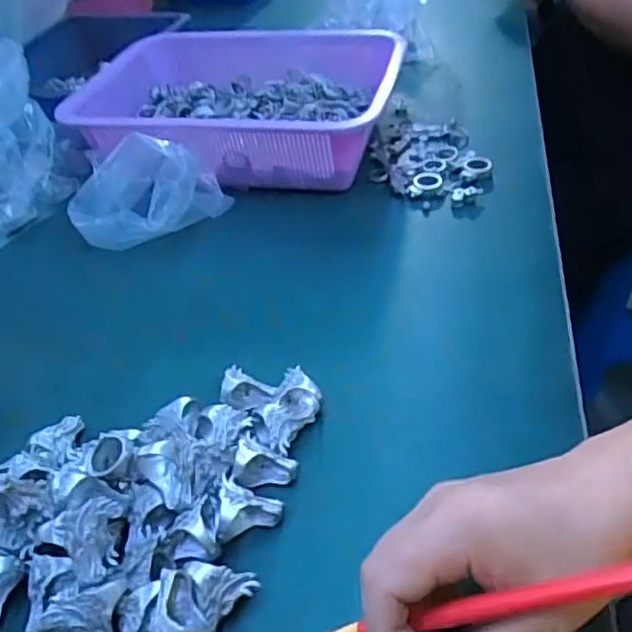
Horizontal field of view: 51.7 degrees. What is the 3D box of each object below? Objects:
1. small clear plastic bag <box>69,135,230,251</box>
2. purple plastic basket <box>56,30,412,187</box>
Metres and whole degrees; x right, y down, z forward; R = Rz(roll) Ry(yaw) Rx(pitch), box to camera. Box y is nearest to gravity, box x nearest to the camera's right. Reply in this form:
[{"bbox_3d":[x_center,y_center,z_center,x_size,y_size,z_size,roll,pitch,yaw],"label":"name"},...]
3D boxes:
[{"bbox_3d":[-0.146,-0.108,0.565,0.132,0.085,0.079,-8,41,-2],"label":"small clear plastic bag"},{"bbox_3d":[-0.070,-0.205,0.638,0.298,0.075,0.206,5,42,13],"label":"purple plastic basket"}]

